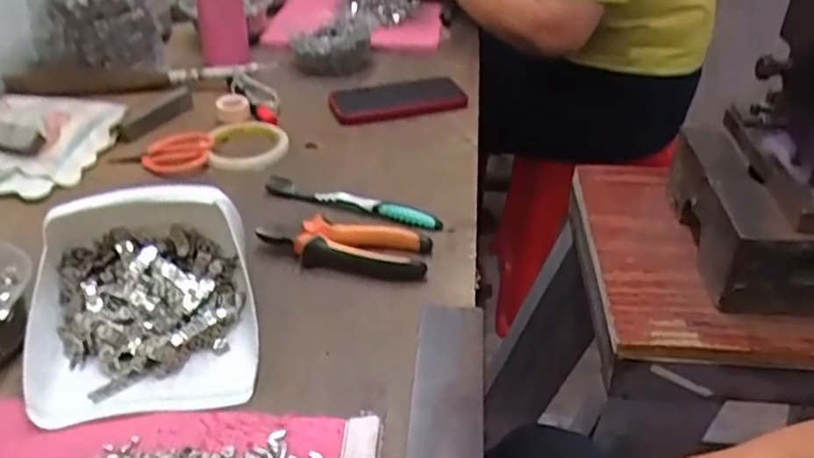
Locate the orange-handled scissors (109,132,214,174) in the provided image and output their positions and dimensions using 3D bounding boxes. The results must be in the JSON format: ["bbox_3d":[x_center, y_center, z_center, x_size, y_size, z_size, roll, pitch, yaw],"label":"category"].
[{"bbox_3d":[-0.262,-0.081,0.748,0.105,0.012,0.055,-18,54,-18],"label":"orange-handled scissors"}]

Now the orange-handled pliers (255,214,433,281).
[{"bbox_3d":[-0.053,0.011,0.605,0.146,0.022,0.062,6,35,9],"label":"orange-handled pliers"}]

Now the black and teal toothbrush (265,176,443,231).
[{"bbox_3d":[-0.053,-0.026,0.667,0.182,0.014,0.012,12,36,17],"label":"black and teal toothbrush"}]

